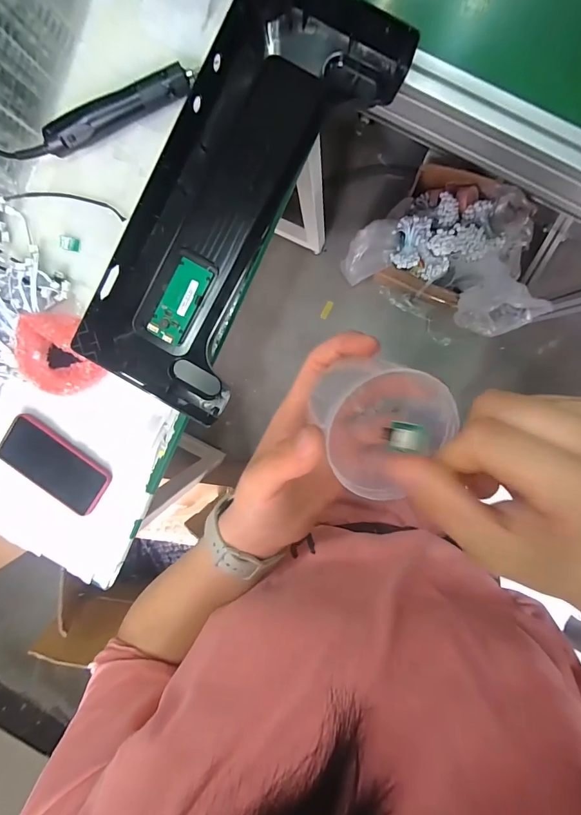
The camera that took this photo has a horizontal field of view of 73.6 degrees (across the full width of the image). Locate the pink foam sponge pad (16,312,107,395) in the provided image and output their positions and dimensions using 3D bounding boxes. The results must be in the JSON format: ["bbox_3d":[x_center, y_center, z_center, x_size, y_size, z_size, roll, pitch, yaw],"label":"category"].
[{"bbox_3d":[-0.306,-0.072,0.524,0.102,0.037,0.104,6,97,5],"label":"pink foam sponge pad"}]

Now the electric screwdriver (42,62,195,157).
[{"bbox_3d":[-0.221,-0.382,0.500,0.204,0.039,0.040,-21,94,8],"label":"electric screwdriver"}]

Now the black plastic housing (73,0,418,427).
[{"bbox_3d":[-0.066,-0.245,0.484,0.190,0.072,0.504,30,99,2],"label":"black plastic housing"}]

